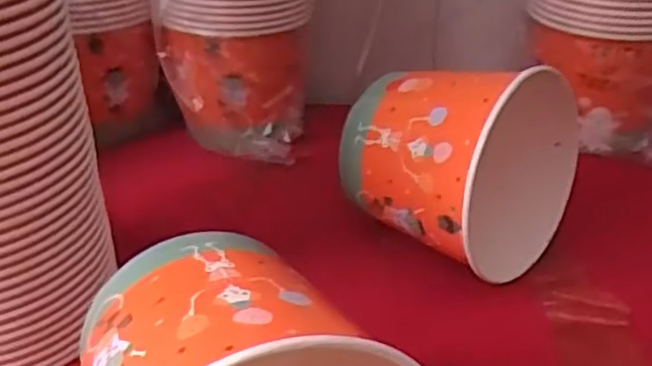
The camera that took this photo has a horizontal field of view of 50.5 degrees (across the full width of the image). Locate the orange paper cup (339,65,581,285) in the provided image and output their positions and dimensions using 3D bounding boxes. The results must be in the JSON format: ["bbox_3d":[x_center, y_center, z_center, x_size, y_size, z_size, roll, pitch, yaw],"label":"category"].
[{"bbox_3d":[0.116,-0.023,0.558,0.149,0.147,0.142,-23,38,-33],"label":"orange paper cup"}]

